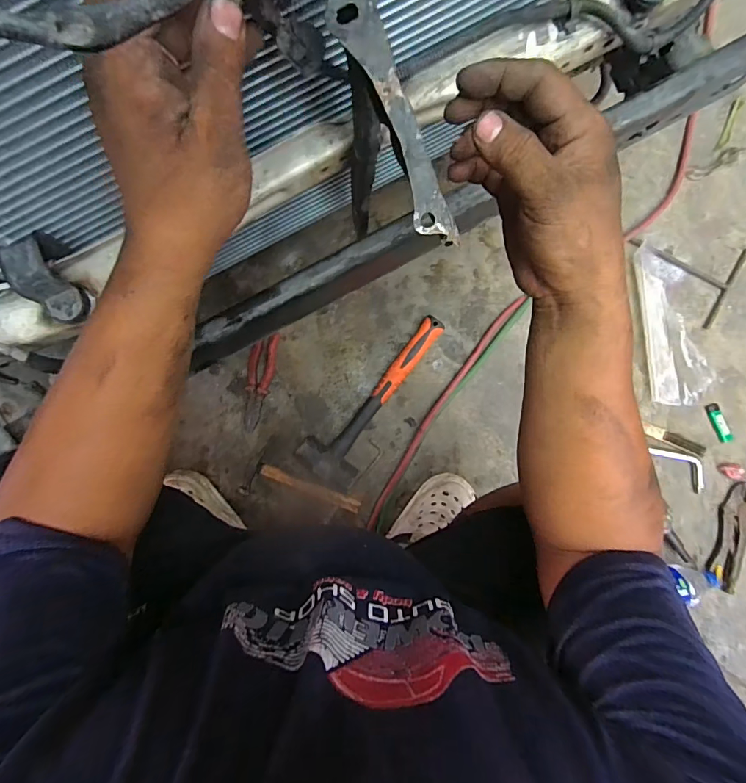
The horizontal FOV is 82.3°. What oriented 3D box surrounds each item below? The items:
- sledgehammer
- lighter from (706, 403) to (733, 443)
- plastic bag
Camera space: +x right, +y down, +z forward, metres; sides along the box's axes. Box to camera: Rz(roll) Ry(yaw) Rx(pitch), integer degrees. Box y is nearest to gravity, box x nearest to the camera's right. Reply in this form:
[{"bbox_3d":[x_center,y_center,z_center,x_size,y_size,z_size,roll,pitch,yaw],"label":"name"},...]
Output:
[{"bbox_3d":[0.000,0.006,0.850,0.121,0.046,0.388,33,90,-4],"label":"sledgehammer"},{"bbox_3d":[0.702,0.064,0.866,0.028,0.015,0.086,-26,94,1],"label":"lighter"},{"bbox_3d":[0.604,-0.135,0.862,0.108,0.033,0.319,-10,93,-2],"label":"plastic bag"}]

